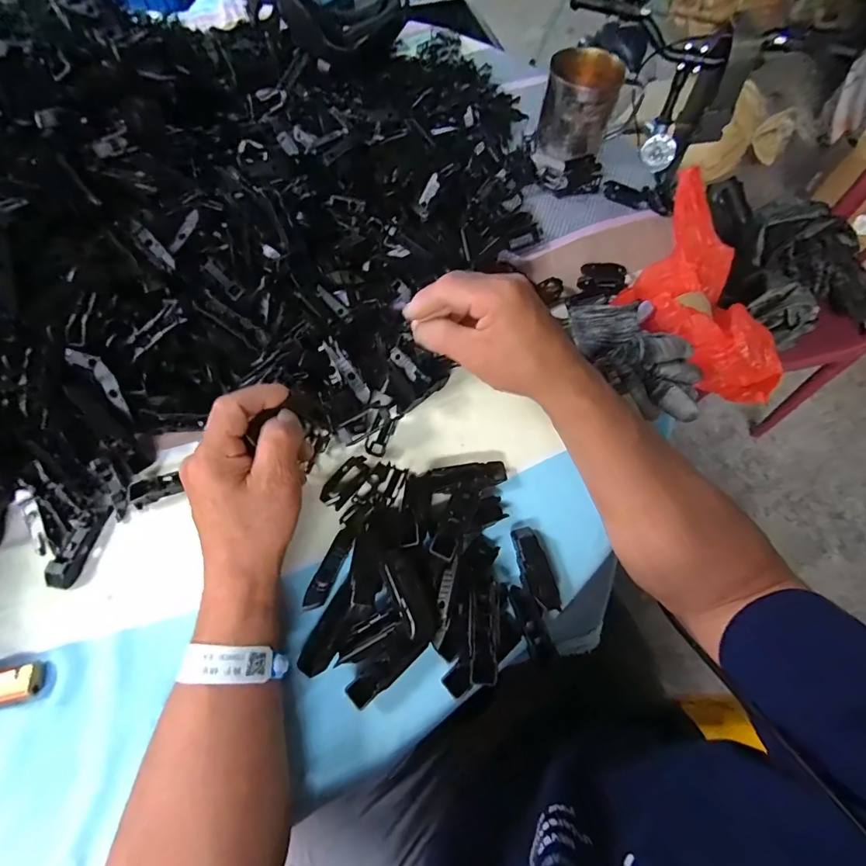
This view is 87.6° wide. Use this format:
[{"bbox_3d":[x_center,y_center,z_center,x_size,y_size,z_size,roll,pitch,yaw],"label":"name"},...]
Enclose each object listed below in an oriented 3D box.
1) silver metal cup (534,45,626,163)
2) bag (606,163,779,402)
[{"bbox_3d":[0.181,-0.408,0.569,0.085,0.091,0.089,1,64,-2],"label":"silver metal cup"},{"bbox_3d":[0.260,-0.147,0.458,0.129,0.073,0.219,2,64,-1],"label":"bag"}]

